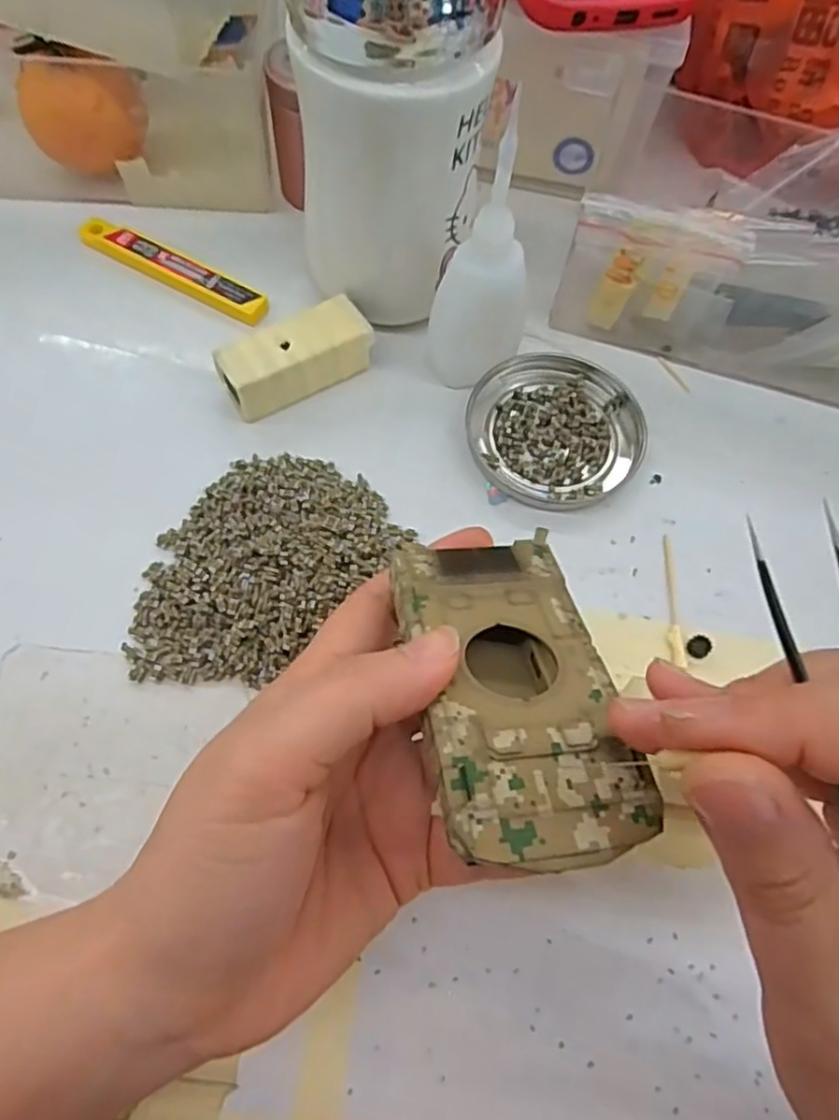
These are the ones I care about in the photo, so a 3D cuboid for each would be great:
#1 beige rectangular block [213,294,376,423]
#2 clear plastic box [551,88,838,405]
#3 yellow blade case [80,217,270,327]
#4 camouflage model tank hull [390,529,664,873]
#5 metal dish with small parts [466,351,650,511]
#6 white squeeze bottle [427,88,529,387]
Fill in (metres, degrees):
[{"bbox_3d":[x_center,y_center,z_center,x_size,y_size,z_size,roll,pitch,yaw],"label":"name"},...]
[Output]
[{"bbox_3d":[-0.055,-0.088,0.313,0.067,0.027,0.028,-30,71,-15],"label":"beige rectangular block"},{"bbox_3d":[0.162,-0.147,0.325,0.172,0.071,0.100,15,66,4],"label":"clear plastic box"},{"bbox_3d":[-0.121,-0.142,0.341,0.108,0.008,0.017,29,68,10],"label":"yellow blade case"},{"bbox_3d":[0.024,0.035,0.185,0.051,0.023,0.094,-4,43,-5],"label":"camouflage model tank hull"},{"bbox_3d":[0.063,-0.062,0.320,0.077,0.007,0.082,1,66,-3],"label":"metal dish with small parts"},{"bbox_3d":[0.025,-0.116,0.281,0.032,0.112,0.033,34,69,11],"label":"white squeeze bottle"}]

